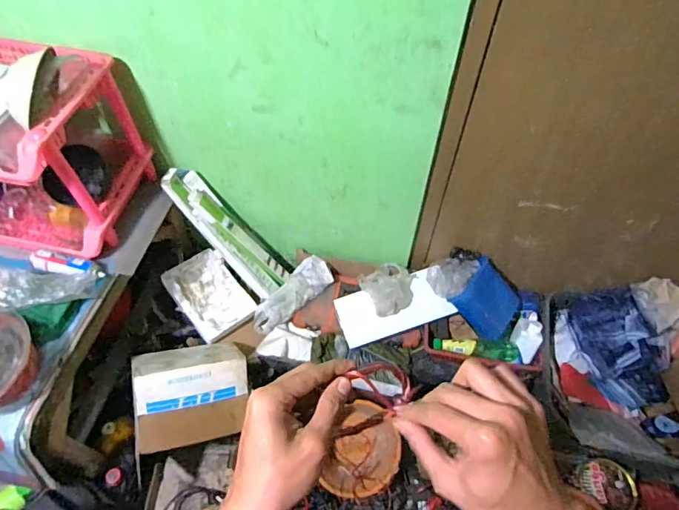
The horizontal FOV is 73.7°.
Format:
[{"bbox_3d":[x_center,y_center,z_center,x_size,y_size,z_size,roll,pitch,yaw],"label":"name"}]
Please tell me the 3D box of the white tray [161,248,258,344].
[{"bbox_3d":[-0.398,0.114,1.375,0.182,0.044,0.267,-34,73,-32],"label":"white tray"}]

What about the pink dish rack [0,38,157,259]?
[{"bbox_3d":[-0.744,-0.262,1.038,0.460,0.376,0.346,12,58,8],"label":"pink dish rack"}]

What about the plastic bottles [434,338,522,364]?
[{"bbox_3d":[0.388,0.264,1.277,0.242,0.057,0.056,5,57,3],"label":"plastic bottles"}]

